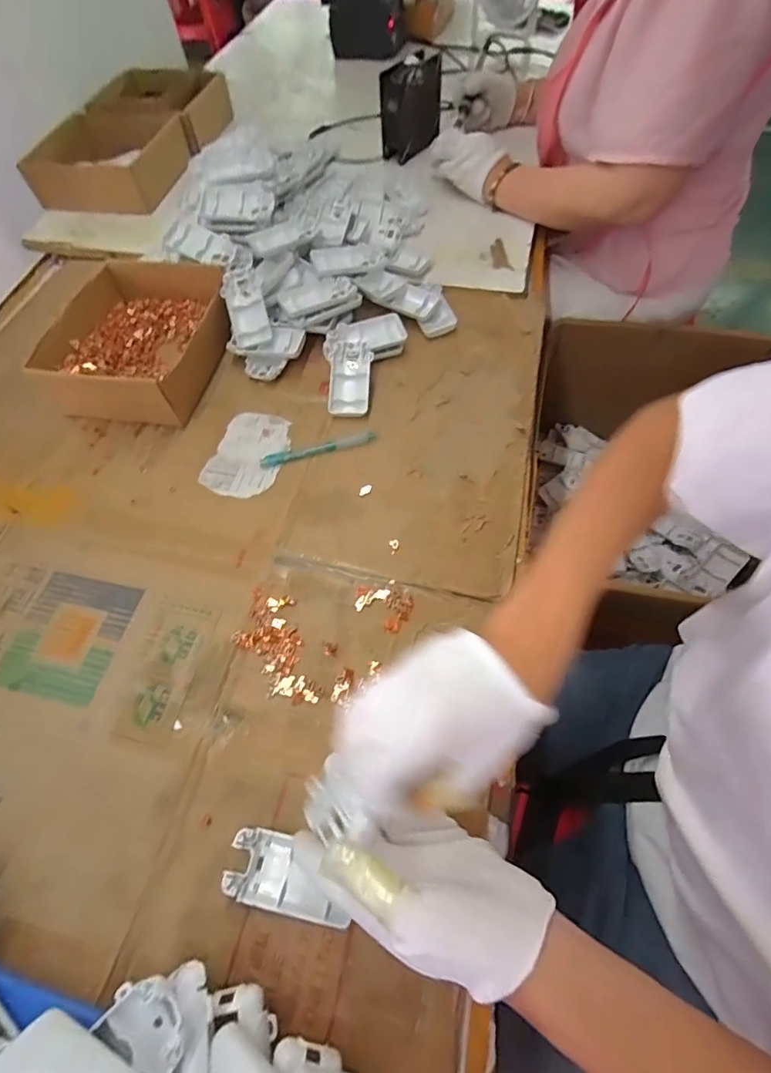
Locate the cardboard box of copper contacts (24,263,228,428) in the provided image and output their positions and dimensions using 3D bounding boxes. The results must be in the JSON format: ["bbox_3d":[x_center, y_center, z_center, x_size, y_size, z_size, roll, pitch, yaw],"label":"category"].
[{"bbox_3d":[-0.304,-0.248,0.617,0.187,0.067,0.222,12,63,9],"label":"cardboard box of copper contacts"}]

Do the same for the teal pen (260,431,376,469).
[{"bbox_3d":[-0.076,-0.099,0.556,0.131,0.007,0.017,-14,62,-5],"label":"teal pen"}]

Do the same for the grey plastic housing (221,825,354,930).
[{"bbox_3d":[-0.069,0.248,0.361,0.092,0.016,0.045,10,63,8],"label":"grey plastic housing"}]

